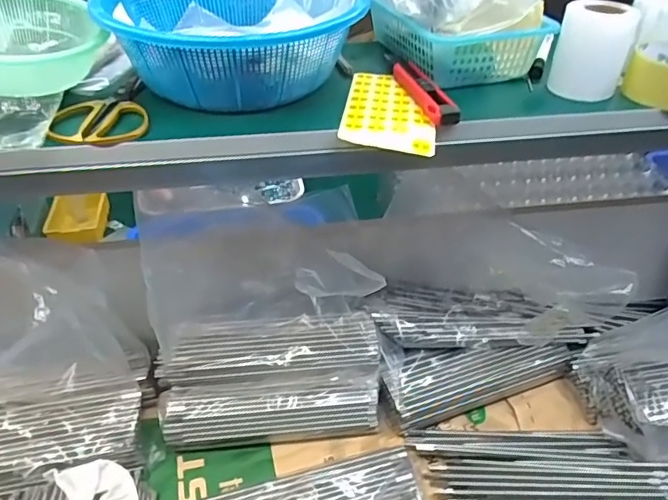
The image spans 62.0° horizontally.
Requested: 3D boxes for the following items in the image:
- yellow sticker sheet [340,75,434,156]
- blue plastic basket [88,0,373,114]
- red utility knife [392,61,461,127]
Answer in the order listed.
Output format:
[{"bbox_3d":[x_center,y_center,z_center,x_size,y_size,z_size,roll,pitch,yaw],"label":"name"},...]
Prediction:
[{"bbox_3d":[0.058,-0.147,0.581,0.090,0.011,0.163,4,39,5],"label":"yellow sticker sheet"},{"bbox_3d":[-0.107,-0.237,0.608,0.261,0.097,0.230,-12,41,-16],"label":"blue plastic basket"},{"bbox_3d":[0.096,-0.167,0.588,0.030,0.017,0.131,-9,40,-11],"label":"red utility knife"}]

